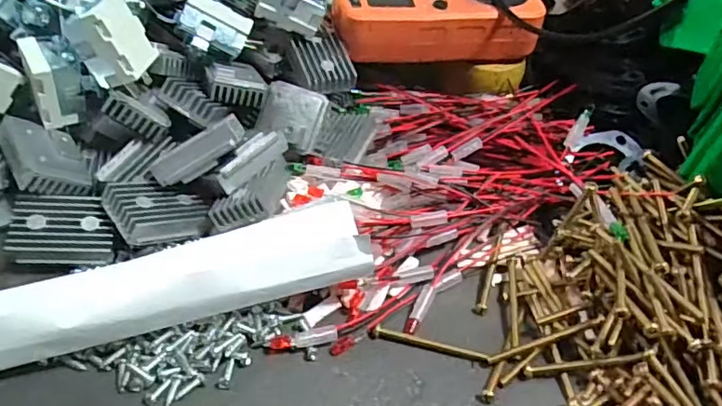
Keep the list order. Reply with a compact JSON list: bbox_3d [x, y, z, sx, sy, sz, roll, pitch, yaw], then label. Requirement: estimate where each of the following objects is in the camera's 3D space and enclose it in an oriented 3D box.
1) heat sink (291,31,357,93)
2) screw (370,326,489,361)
[{"bbox_3d":[-0.022,-0.082,0.327,0.032,0.012,0.038,-19,71,-18],"label":"heat sink"},{"bbox_3d":[0.031,0.065,0.253,0.053,0.007,0.004,15,47,7],"label":"screw"}]

